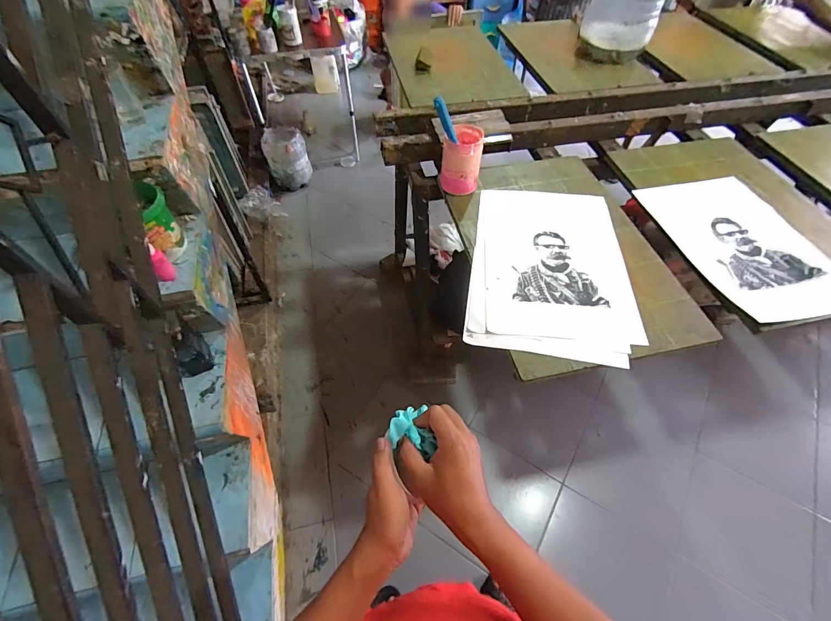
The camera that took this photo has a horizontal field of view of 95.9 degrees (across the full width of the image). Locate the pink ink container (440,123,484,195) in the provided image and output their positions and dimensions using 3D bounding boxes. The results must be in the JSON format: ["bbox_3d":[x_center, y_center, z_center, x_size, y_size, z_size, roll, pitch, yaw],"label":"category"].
[{"bbox_3d":[0.111,-0.360,0.902,0.091,0.123,0.100,9,56,5],"label":"pink ink container"}]

